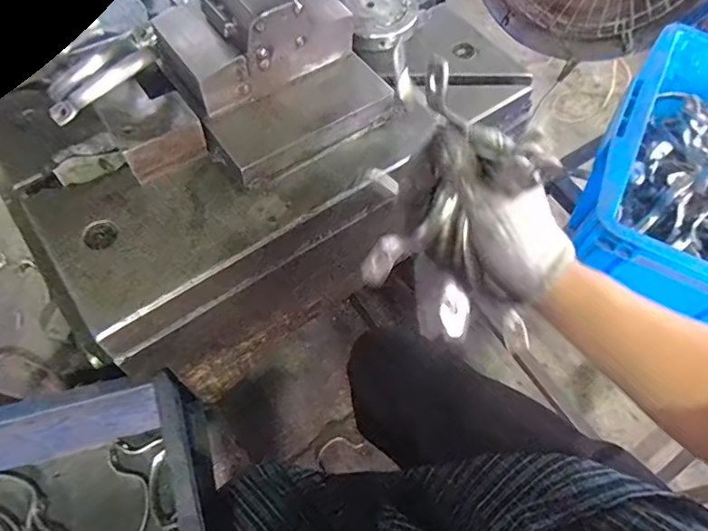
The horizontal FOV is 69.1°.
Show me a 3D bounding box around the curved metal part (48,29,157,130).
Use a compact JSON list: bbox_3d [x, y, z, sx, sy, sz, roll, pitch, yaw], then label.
[{"bbox_3d":[-0.204,-0.151,0.416,0.107,0.023,0.046,-34,68,3],"label":"curved metal part"}]

